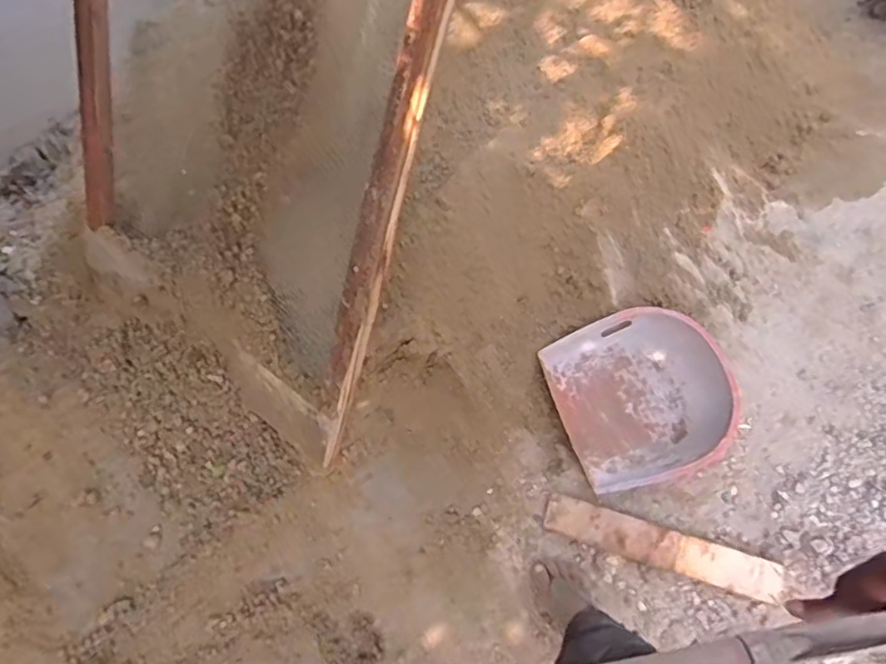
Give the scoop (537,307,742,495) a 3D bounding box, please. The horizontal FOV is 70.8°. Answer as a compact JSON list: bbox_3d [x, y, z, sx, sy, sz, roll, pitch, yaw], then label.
[{"bbox_3d":[0.509,0.149,1.552,0.441,0.073,0.414,-17,77,-8],"label":"scoop"}]

